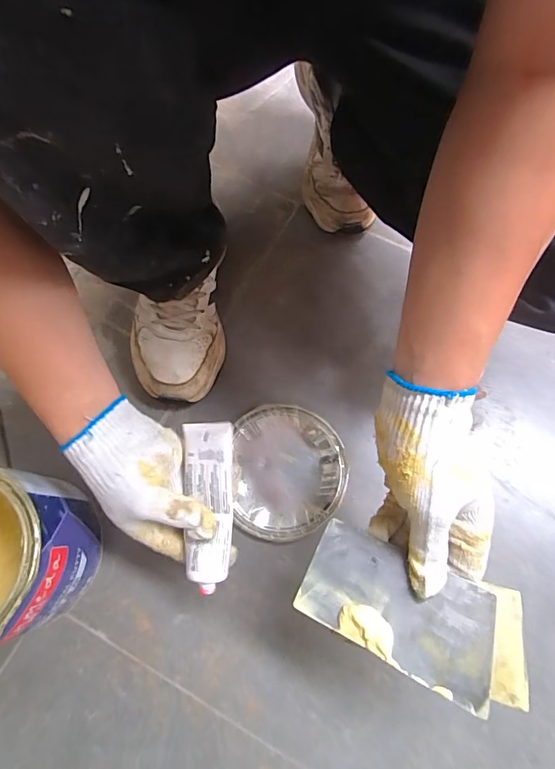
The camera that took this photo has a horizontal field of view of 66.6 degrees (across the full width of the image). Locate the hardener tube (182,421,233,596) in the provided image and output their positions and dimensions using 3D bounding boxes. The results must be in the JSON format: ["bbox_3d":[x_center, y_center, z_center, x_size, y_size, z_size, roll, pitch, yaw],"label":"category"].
[{"bbox_3d":[-0.062,0.106,0.374,0.046,0.023,0.143,-2,81,-2],"label":"hardener tube"}]

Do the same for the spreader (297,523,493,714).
[{"bbox_3d":[0.086,0.160,0.309,0.134,0.006,0.073,18,64,27],"label":"spreader"}]

